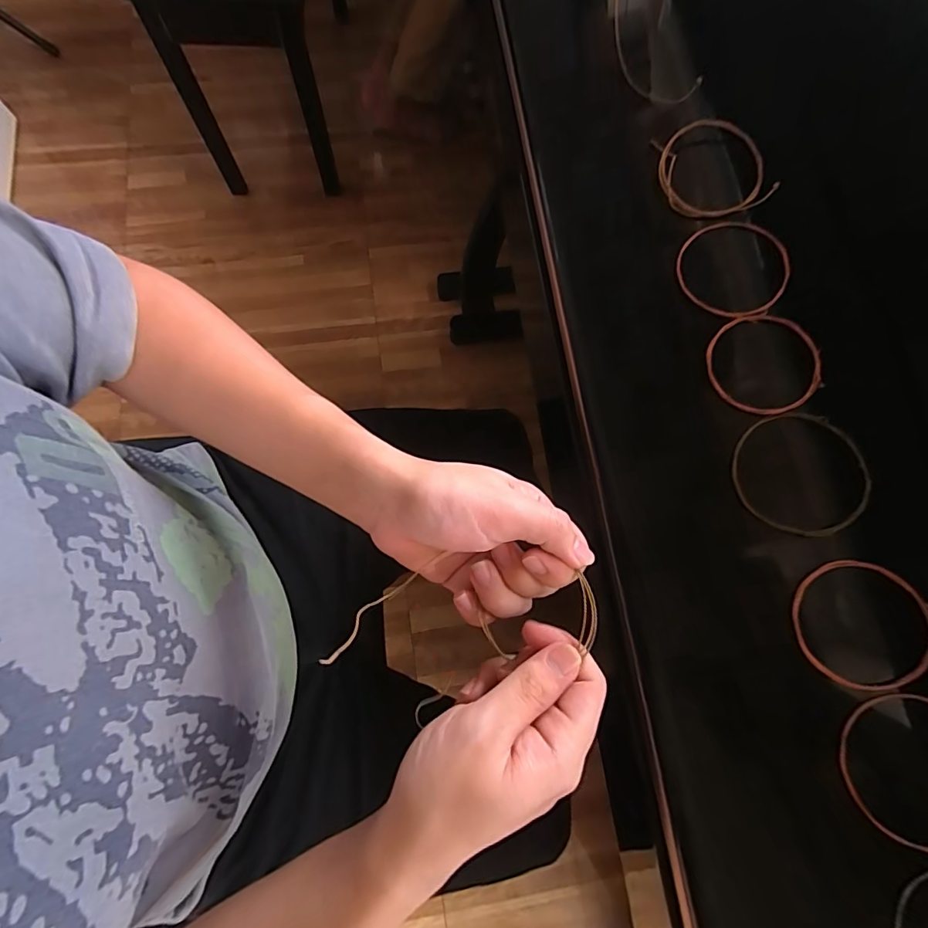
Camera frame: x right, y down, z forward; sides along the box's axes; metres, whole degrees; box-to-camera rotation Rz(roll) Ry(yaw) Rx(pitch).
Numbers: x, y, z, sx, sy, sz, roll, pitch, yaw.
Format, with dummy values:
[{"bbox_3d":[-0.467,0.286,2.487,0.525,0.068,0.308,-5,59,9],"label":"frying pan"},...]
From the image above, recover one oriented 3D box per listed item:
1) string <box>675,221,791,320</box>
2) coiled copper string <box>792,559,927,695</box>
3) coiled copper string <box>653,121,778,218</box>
[{"bbox_3d":[0.185,-0.138,0.324,0.071,0.012,0.078,1,76,-3],"label":"string"},{"bbox_3d":[0.226,0.090,0.267,0.073,0.007,0.071,-1,77,7],"label":"coiled copper string"},{"bbox_3d":[0.180,-0.214,0.343,0.076,0.020,0.074,-8,77,-5],"label":"coiled copper string"}]

